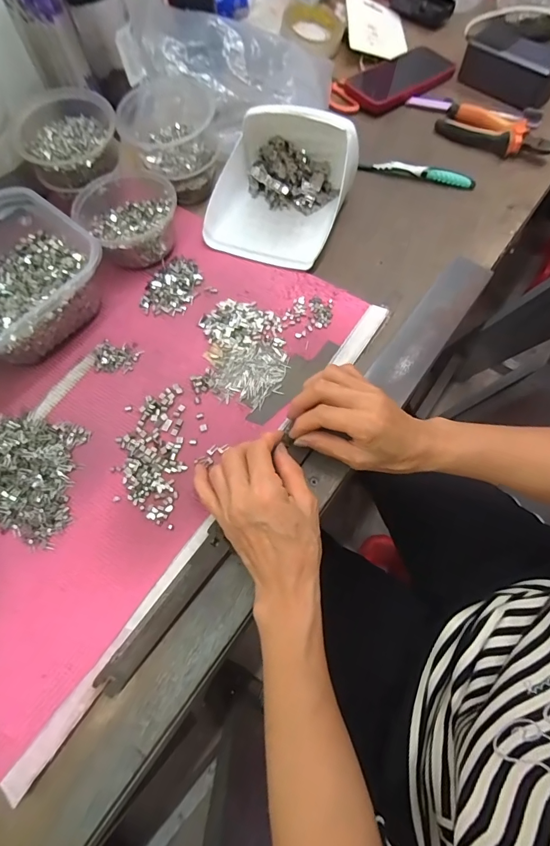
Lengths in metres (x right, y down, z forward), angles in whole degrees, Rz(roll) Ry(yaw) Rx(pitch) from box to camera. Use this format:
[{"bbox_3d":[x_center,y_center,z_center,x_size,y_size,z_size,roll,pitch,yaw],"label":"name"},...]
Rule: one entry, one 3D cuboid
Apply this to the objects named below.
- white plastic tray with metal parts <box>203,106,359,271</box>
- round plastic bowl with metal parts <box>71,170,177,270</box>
[{"bbox_3d":[0.006,-0.285,0.473,0.160,0.079,0.173,15,69,10],"label":"white plastic tray with metal parts"},{"bbox_3d":[-0.170,-0.247,0.478,0.109,0.037,0.130,-38,70,-12],"label":"round plastic bowl with metal parts"}]

